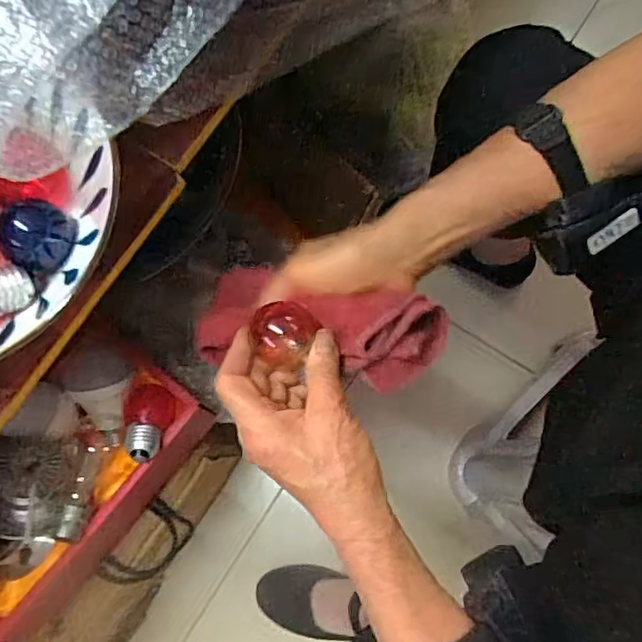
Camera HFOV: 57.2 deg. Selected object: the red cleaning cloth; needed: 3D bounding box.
[{"bbox_3d":[-0.001,0.002,0.374,0.153,0.034,0.065,8,78,15],"label":"red cleaning cloth"}]

